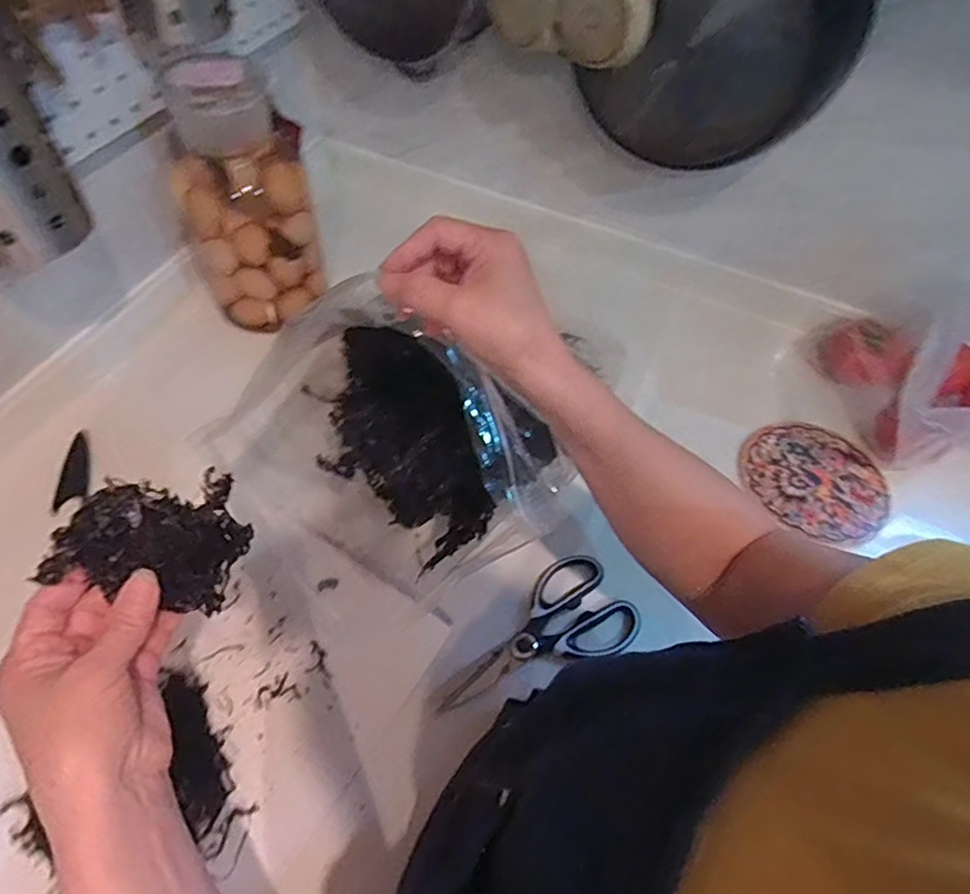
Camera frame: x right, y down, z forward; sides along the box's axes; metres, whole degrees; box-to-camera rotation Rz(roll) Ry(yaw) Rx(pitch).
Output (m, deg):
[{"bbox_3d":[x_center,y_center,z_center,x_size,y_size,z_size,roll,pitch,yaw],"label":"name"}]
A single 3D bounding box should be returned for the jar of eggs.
[{"bbox_3d":[-0.272,-0.275,0.694,0.149,0.270,0.119,-19,58,-17],"label":"jar of eggs"}]

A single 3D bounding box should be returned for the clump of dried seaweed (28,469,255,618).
[{"bbox_3d":[-0.168,0.044,0.318,0.083,0.015,0.078,24,96,-21],"label":"clump of dried seaweed"}]

